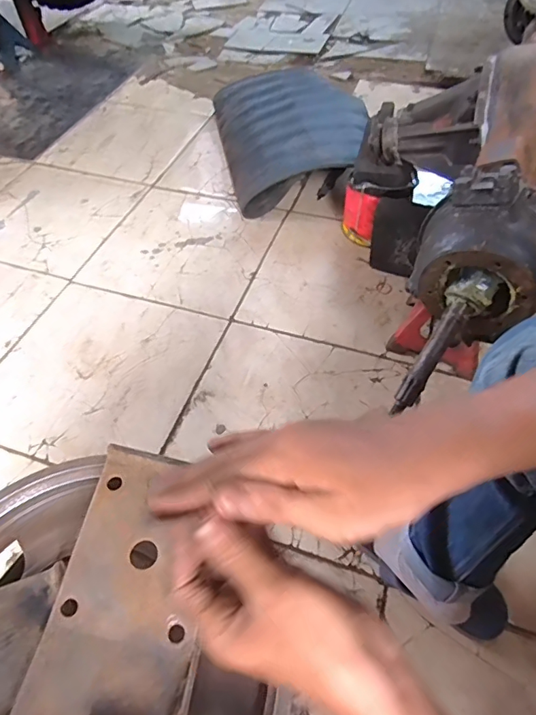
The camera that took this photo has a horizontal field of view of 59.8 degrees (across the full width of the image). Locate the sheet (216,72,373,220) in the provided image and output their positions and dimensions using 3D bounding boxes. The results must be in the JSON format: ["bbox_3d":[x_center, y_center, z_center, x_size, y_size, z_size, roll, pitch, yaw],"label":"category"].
[{"bbox_3d":[0.057,-0.679,1.361,0.386,0.167,0.636,-10,56,-5],"label":"sheet"}]

